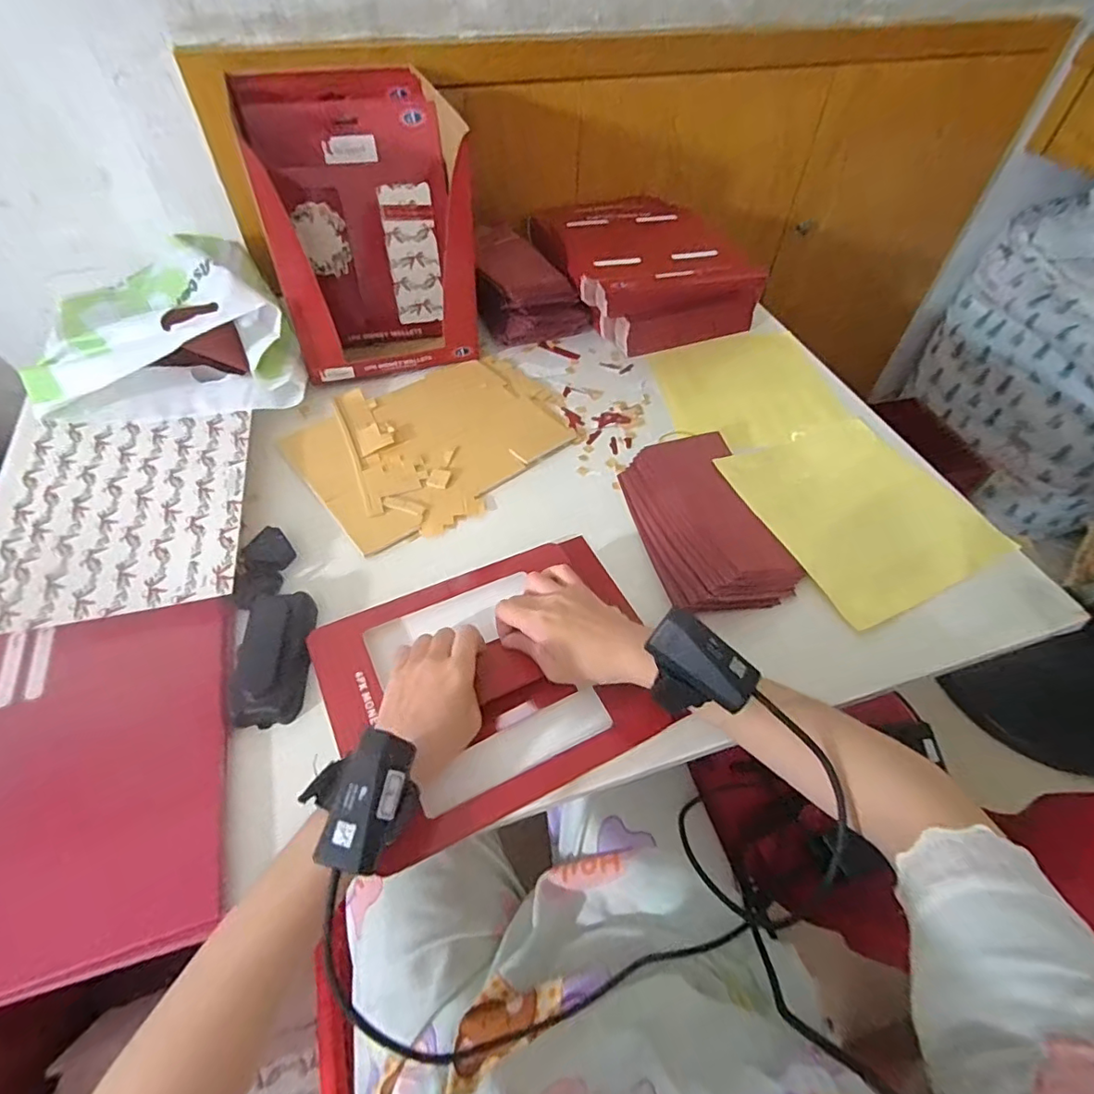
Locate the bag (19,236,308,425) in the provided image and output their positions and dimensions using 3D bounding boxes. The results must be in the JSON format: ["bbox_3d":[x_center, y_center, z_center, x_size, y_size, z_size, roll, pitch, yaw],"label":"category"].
[{"bbox_3d":[-0.413,-0.239,0.620,0.236,0.111,0.240,-16,53,-13],"label":"bag"}]

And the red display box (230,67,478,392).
[{"bbox_3d":[-0.209,-0.354,0.637,0.213,0.238,0.209,-15,53,-13],"label":"red display box"}]

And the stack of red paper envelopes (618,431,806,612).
[{"bbox_3d":[0.149,-0.027,0.534,0.132,0.037,0.196,-12,53,-10],"label":"stack of red paper envelopes"}]

